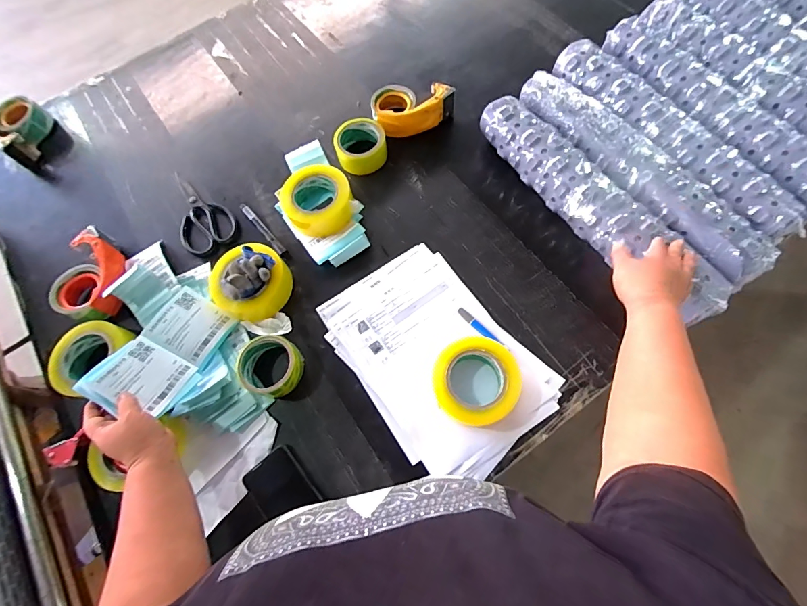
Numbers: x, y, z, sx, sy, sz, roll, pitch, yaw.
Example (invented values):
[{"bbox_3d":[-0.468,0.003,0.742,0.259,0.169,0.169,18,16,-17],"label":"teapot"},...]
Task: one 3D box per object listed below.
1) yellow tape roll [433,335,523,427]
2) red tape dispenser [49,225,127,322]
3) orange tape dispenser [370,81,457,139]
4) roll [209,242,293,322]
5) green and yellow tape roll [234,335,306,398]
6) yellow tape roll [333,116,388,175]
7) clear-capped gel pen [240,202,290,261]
[{"bbox_3d":[0.105,0.115,0.571,0.119,0.058,0.122,-2,68,4],"label":"yellow tape roll"},{"bbox_3d":[-0.546,-0.045,0.681,0.125,0.054,0.138,26,72,14],"label":"red tape dispenser"},{"bbox_3d":[0.016,-0.392,0.775,0.158,0.060,0.112,-25,68,-6],"label":"orange tape dispenser"},{"bbox_3d":[-0.259,-0.036,0.661,0.130,0.062,0.122,-2,68,4],"label":"roll"},{"bbox_3d":[-0.205,0.096,0.602,0.089,0.038,0.087,-2,68,4],"label":"green and yellow tape roll"},{"bbox_3d":[-0.082,-0.302,0.752,0.098,0.047,0.105,-20,68,-4],"label":"yellow tape roll"},{"bbox_3d":[-0.257,-0.135,0.713,0.015,0.018,0.157,-39,70,-12],"label":"clear-capped gel pen"}]

